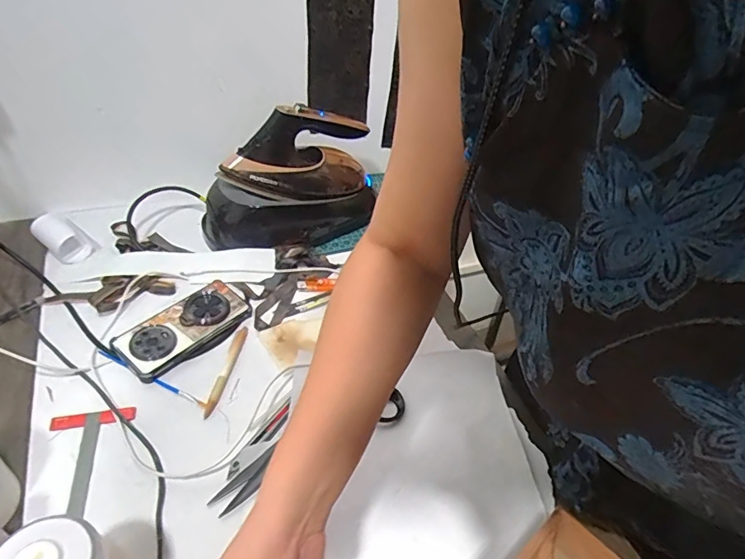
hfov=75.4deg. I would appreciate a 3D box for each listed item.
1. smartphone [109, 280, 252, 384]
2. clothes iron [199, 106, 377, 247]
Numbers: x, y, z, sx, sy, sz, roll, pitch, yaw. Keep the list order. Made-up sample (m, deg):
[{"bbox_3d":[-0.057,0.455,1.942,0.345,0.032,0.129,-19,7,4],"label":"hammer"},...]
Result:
[{"bbox_3d":[-0.258,0.065,0.667,0.087,0.021,0.171,32,47,27],"label":"smartphone"},{"bbox_3d":[-0.135,-0.174,0.835,0.318,0.185,0.146,-14,45,-21],"label":"clothes iron"}]

